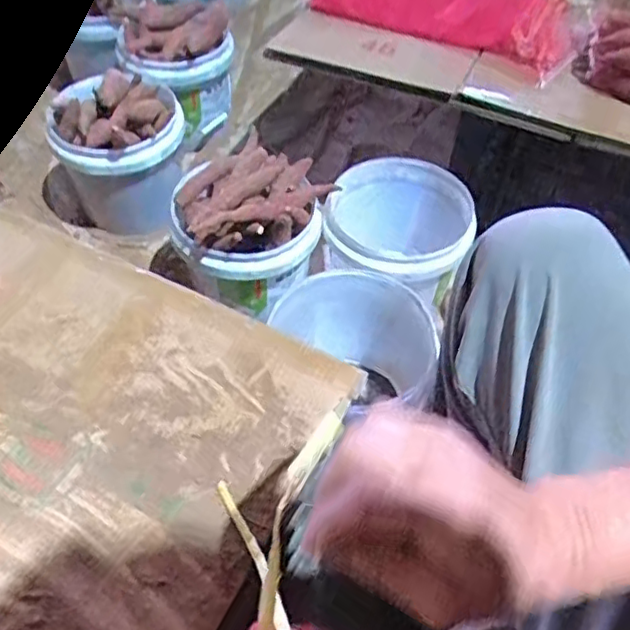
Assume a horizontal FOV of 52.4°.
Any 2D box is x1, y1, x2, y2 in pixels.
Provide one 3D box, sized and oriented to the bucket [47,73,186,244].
[{"bbox_3d":[-0.317,-0.268,1.071,0.199,0.226,0.189,1,53,-2],"label":"bucket"}]

